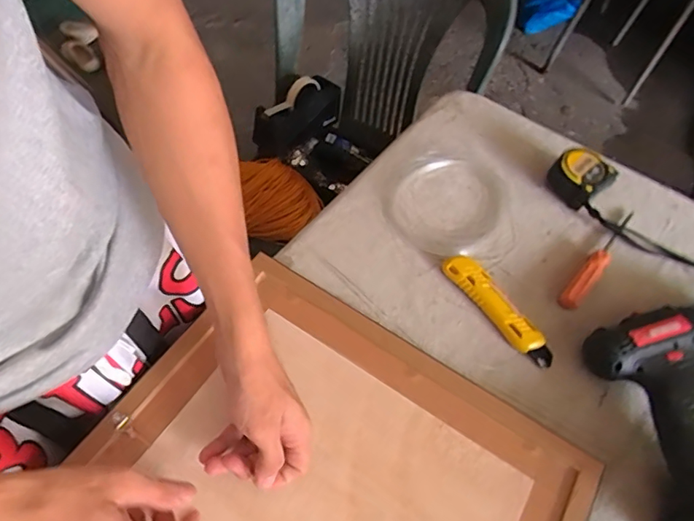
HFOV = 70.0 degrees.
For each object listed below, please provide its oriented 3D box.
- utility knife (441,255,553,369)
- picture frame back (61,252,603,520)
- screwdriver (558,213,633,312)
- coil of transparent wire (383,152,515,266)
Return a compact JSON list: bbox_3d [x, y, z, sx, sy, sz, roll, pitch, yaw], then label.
[{"bbox_3d":[0.161,0.049,0.526,0.030,0.017,0.145,-32,65,-22],"label":"utility knife"},{"bbox_3d":[-0.014,0.193,0.409,0.376,0.025,0.306,30,60,15],"label":"picture frame back"},{"bbox_3d":[0.288,-0.001,0.565,0.020,0.016,0.162,38,62,19],"label":"screwdriver"},{"bbox_3d":[0.125,-0.069,0.601,0.153,0.019,0.161,2,57,-3],"label":"coil of transparent wire"}]

